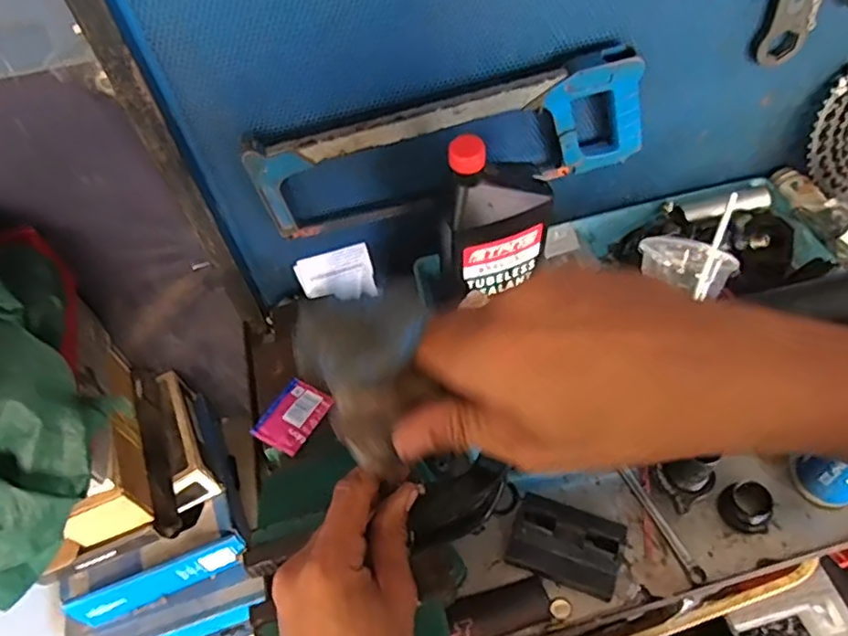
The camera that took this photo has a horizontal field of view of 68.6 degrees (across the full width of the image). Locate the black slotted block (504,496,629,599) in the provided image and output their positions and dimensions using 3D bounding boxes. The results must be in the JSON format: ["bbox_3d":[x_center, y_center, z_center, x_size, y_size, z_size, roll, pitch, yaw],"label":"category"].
[{"bbox_3d":[0.125,0.199,0.549,0.095,0.054,0.062,16,57,16],"label":"black slotted block"}]

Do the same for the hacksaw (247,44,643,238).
[{"bbox_3d":[0.033,-0.162,0.615,0.385,0.145,0.031,-13,54,-4],"label":"hacksaw"}]

